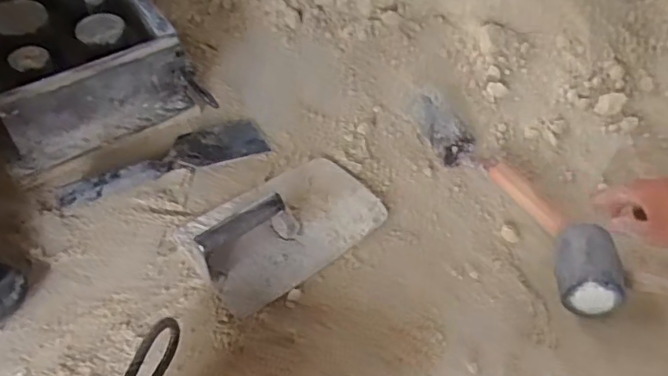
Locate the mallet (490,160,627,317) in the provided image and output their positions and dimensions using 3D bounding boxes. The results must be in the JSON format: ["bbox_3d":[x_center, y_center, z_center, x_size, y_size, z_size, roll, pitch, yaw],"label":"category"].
[{"bbox_3d":[0.273,0.053,0.701,0.089,0.068,0.218,-12,54,-11],"label":"mallet"}]

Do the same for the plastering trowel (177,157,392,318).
[{"bbox_3d":[-0.055,0.026,0.660,0.225,0.073,0.141,-31,60,-23],"label":"plastering trowel"}]

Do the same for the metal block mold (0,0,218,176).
[{"bbox_3d":[-0.330,-0.170,0.761,0.247,0.129,0.255,-20,57,-17],"label":"metal block mold"}]

